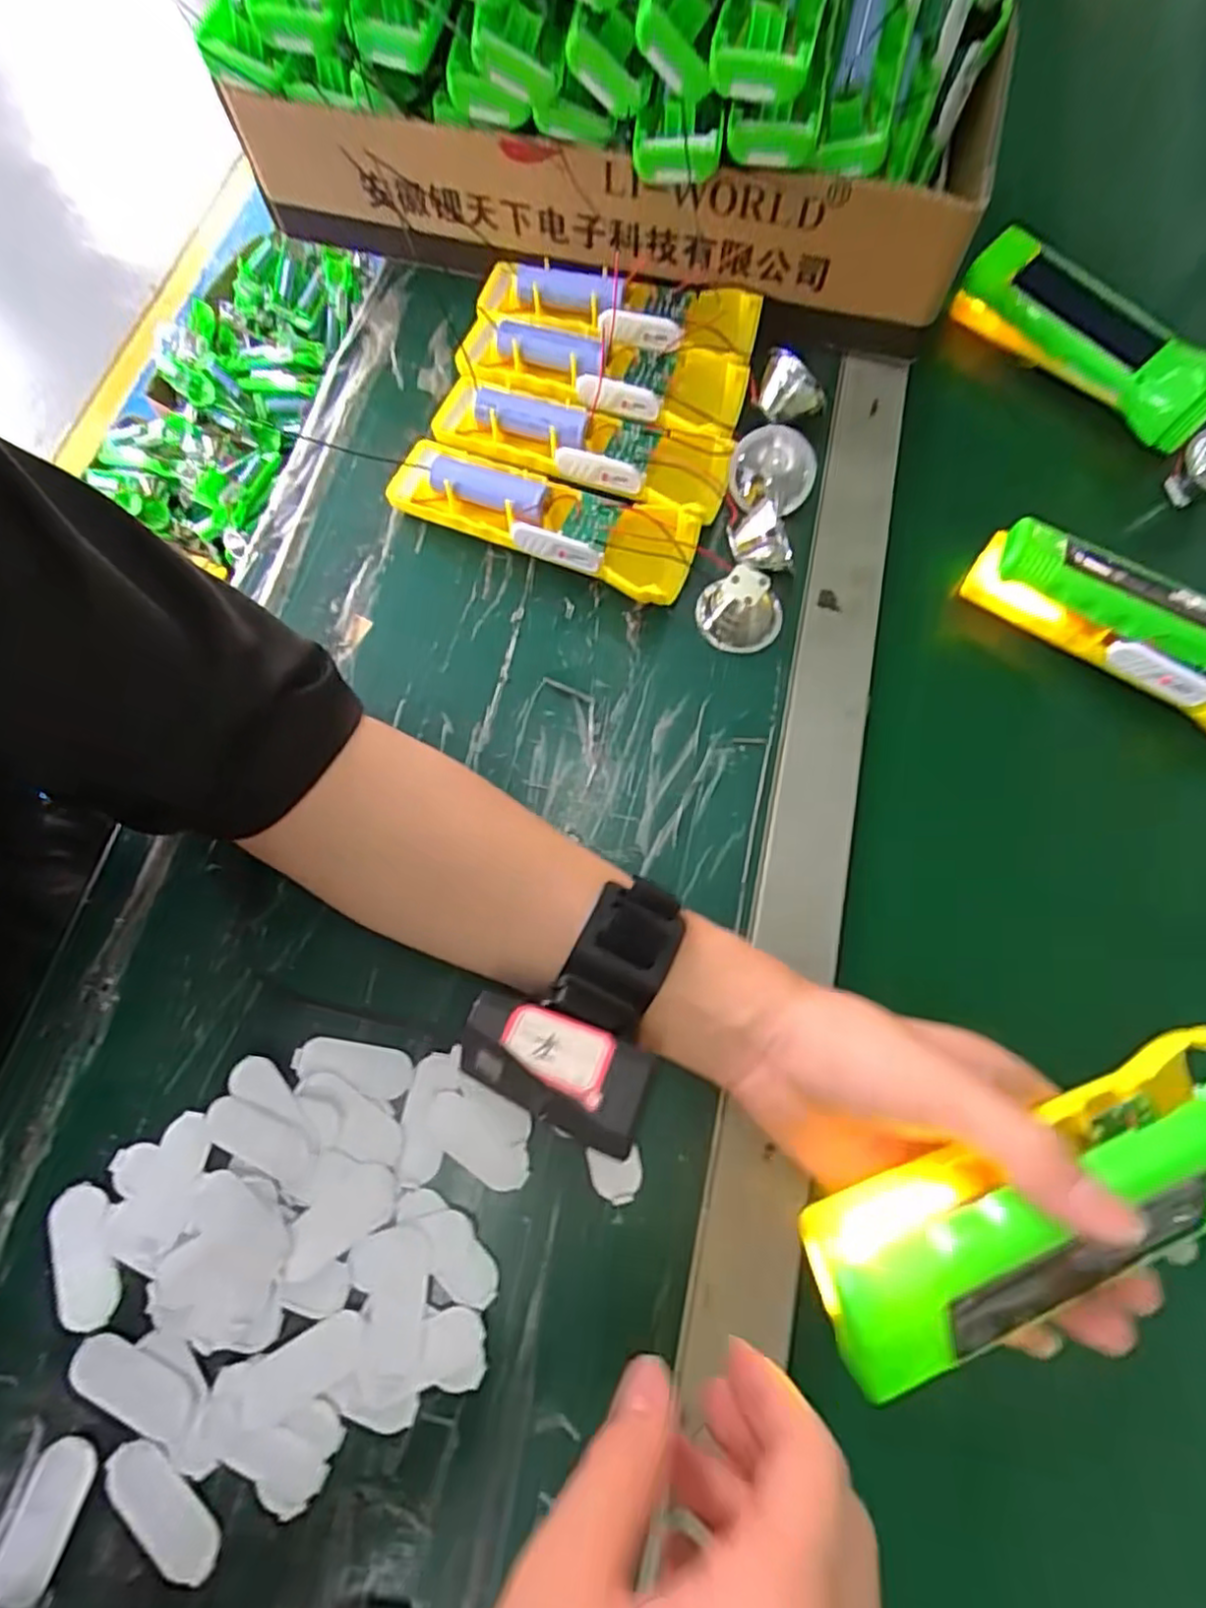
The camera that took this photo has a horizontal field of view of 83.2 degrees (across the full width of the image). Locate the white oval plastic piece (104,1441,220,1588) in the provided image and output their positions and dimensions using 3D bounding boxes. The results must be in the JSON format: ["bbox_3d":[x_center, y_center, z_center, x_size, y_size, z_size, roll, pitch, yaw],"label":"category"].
[{"bbox_3d":[-0.156,0.250,0.240,0.050,0.004,0.018,42,76,10],"label":"white oval plastic piece"}]

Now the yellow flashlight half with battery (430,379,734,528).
[{"bbox_3d":[-0.010,-0.197,0.370,0.159,0.032,0.051,21,73,4],"label":"yellow flashlight half with battery"}]

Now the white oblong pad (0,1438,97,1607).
[{"bbox_3d":[-0.198,0.252,0.239,0.020,0.006,0.045,15,73,2],"label":"white oblong pad"}]

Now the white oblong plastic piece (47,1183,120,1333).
[{"bbox_3d":[-0.200,0.175,0.263,0.021,0.006,0.050,-22,75,-9],"label":"white oblong plastic piece"}]

